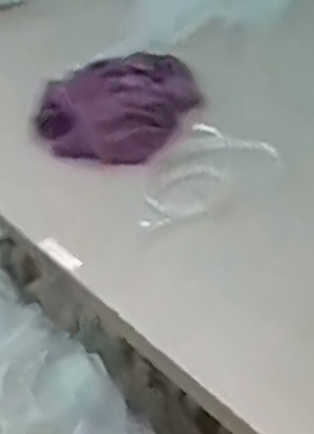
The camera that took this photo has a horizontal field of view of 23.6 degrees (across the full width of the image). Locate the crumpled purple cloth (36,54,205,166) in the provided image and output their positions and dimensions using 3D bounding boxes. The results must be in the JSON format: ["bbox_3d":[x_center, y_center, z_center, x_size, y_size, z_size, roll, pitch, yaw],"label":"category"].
[{"bbox_3d":[-0.029,-0.111,0.755,0.101,0.060,0.166,16,38,28],"label":"crumpled purple cloth"}]

